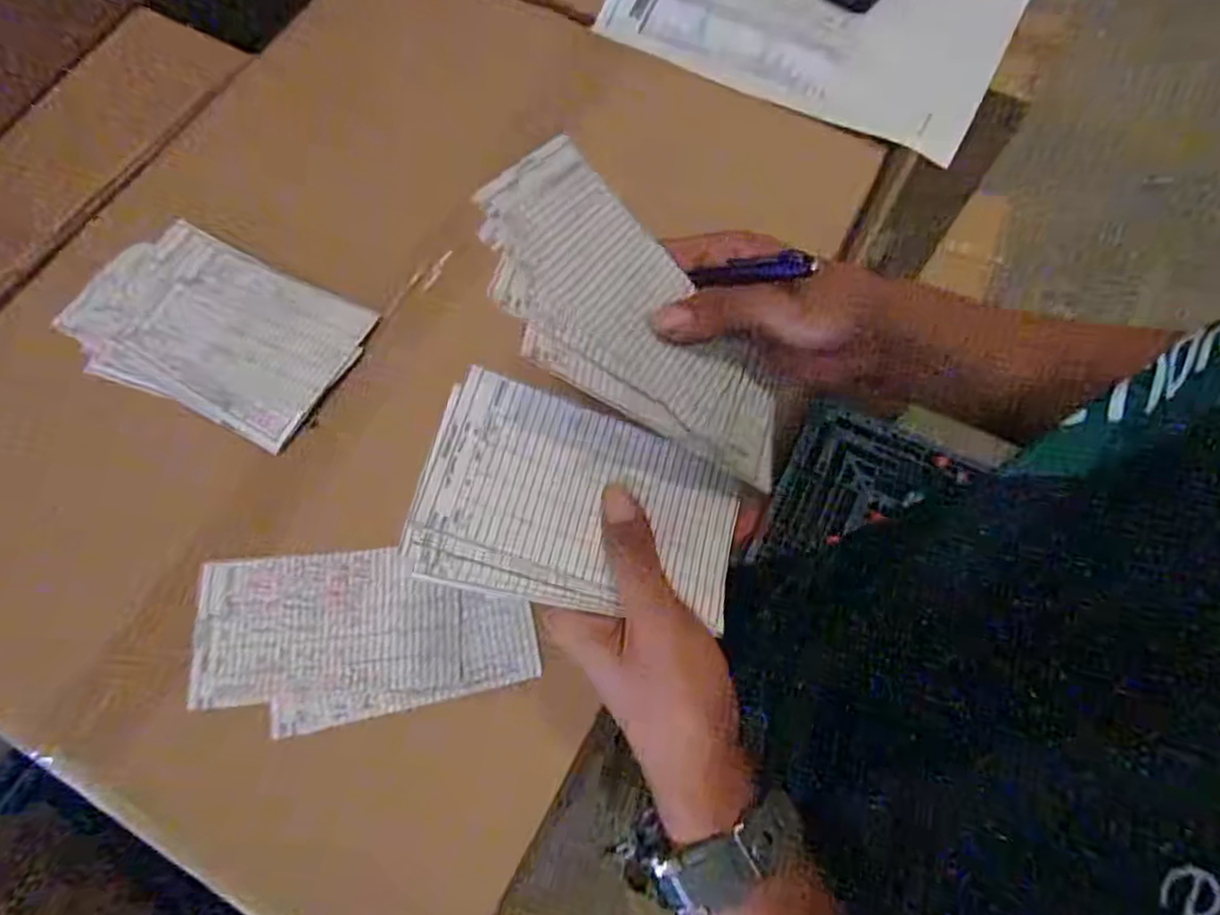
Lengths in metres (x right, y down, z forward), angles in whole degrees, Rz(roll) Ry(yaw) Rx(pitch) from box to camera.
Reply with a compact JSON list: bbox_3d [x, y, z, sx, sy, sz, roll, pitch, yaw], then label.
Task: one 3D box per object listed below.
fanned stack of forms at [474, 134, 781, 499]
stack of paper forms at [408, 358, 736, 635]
[{"bbox_3d":[0.016,-0.062,0.335,0.180,0.015,0.110,41,53,-14],"label":"fanned stack of forms"},{"bbox_3d":[-0.010,0.022,0.324,0.147,0.005,0.097,17,66,-15],"label":"stack of paper forms"}]

